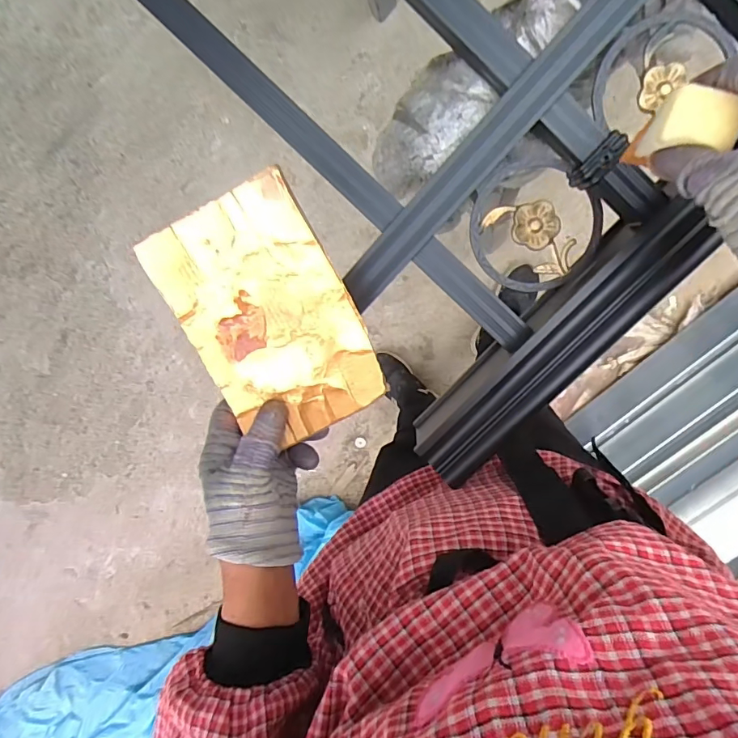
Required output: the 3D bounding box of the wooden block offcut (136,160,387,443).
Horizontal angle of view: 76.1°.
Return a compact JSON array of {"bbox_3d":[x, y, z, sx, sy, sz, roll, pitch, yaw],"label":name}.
[{"bbox_3d":[-0.067,-0.034,0.319,0.107,0.012,0.162,-29,97,4],"label":"wooden block offcut"}]

